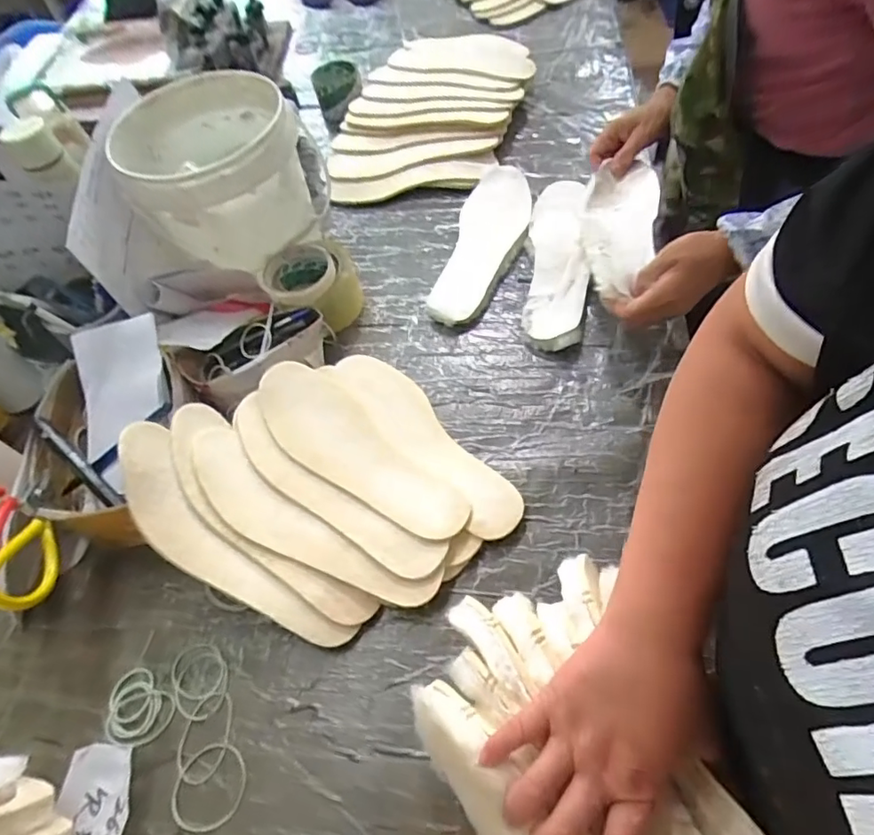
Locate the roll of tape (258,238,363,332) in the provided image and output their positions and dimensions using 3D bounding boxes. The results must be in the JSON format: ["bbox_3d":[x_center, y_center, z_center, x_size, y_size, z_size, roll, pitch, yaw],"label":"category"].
[{"bbox_3d":[-0.151,-0.160,0.696,0.112,0.070,0.103,-18,56,-4],"label":"roll of tape"}]

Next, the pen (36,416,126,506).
[{"bbox_3d":[-0.346,0.046,0.544,0.125,0.014,0.014,40,67,13],"label":"pen"}]

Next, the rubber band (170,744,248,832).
[{"bbox_3d":[-0.183,0.297,0.455,0.058,0.004,0.060,-4,57,6],"label":"rubber band"}]

